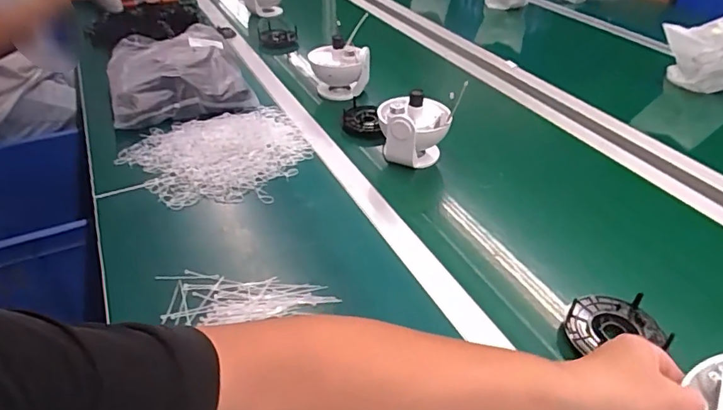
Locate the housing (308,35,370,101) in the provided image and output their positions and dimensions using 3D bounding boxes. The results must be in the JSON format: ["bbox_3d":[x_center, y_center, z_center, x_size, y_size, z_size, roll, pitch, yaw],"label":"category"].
[{"bbox_3d":[-0.045,-0.274,1.043,0.122,0.121,0.105,-5,39,-6],"label":"housing"}]

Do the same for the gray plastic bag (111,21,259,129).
[{"bbox_3d":[-0.385,-0.281,1.031,0.247,0.082,0.346,-15,41,-18],"label":"gray plastic bag"}]

